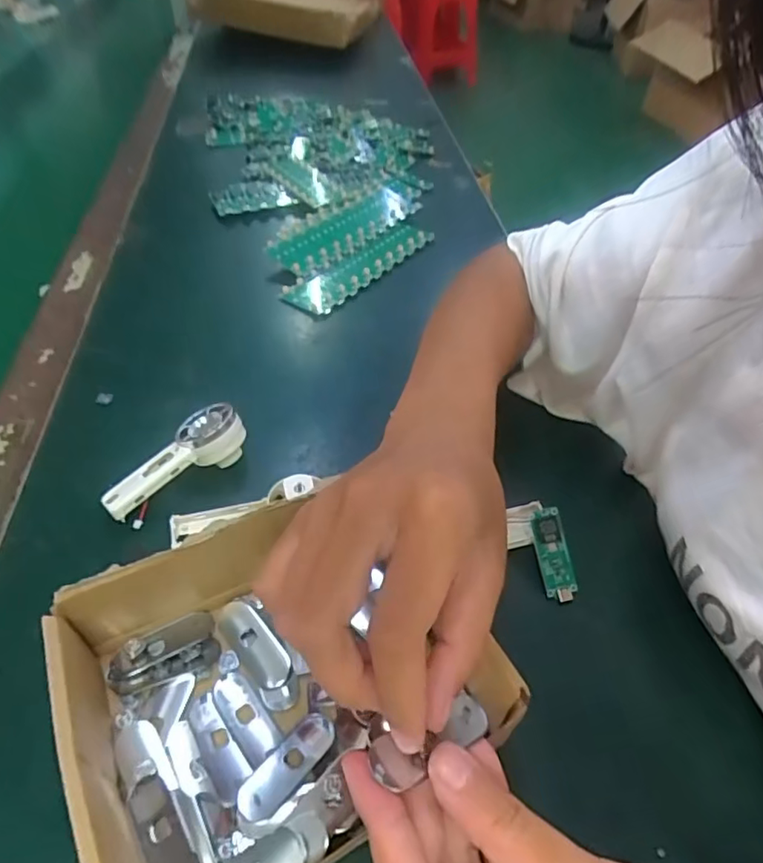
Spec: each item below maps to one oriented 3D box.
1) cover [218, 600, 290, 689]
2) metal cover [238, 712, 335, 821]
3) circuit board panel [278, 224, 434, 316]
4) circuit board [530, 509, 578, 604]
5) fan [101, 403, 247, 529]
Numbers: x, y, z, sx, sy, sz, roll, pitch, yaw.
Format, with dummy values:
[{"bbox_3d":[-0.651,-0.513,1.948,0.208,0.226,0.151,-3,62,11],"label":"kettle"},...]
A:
[{"bbox_3d":[-0.065,0.106,0.290,0.020,0.004,0.051,-32,56,-30],"label":"cover"},{"bbox_3d":[-0.041,0.146,0.252,0.018,0.004,0.049,33,52,25],"label":"metal cover"},{"bbox_3d":[-0.016,-0.162,0.557,0.050,0.015,0.185,31,51,23],"label":"circuit board panel"},{"bbox_3d":[0.098,0.070,0.327,0.018,0.004,0.050,-7,77,-11],"label":"circuit board"},{"bbox_3d":[-0.128,0.019,0.353,0.088,0.036,0.037,-33,56,-31],"label":"fan"}]

